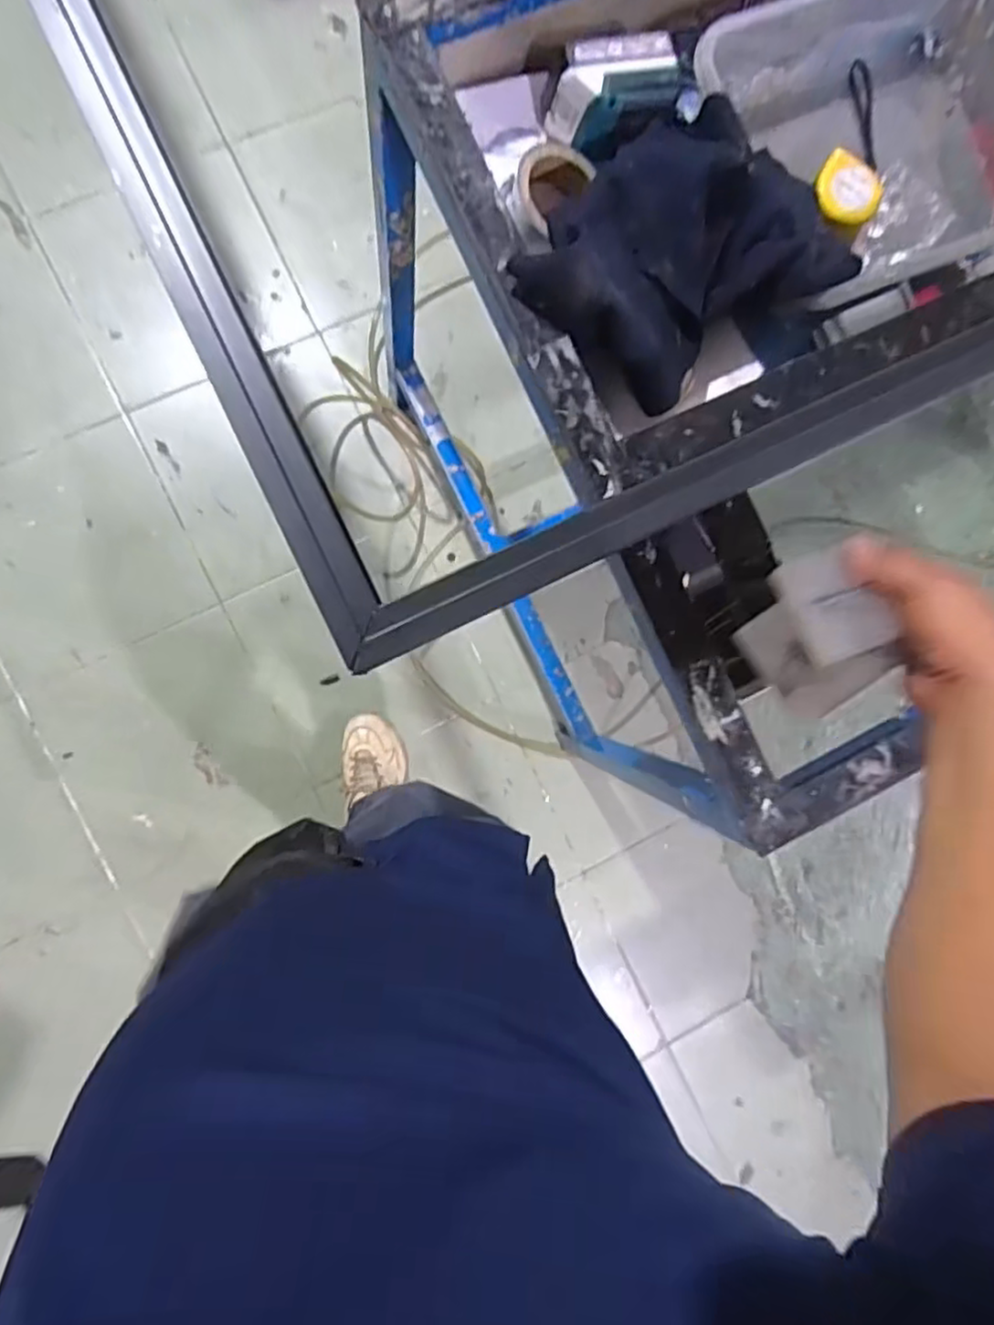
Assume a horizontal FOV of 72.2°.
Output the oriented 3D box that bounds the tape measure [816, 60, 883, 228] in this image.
[{"bbox_3d":[0.368,-0.532,0.697,0.064,0.029,0.181,15,76,-5],"label":"tape measure"}]

